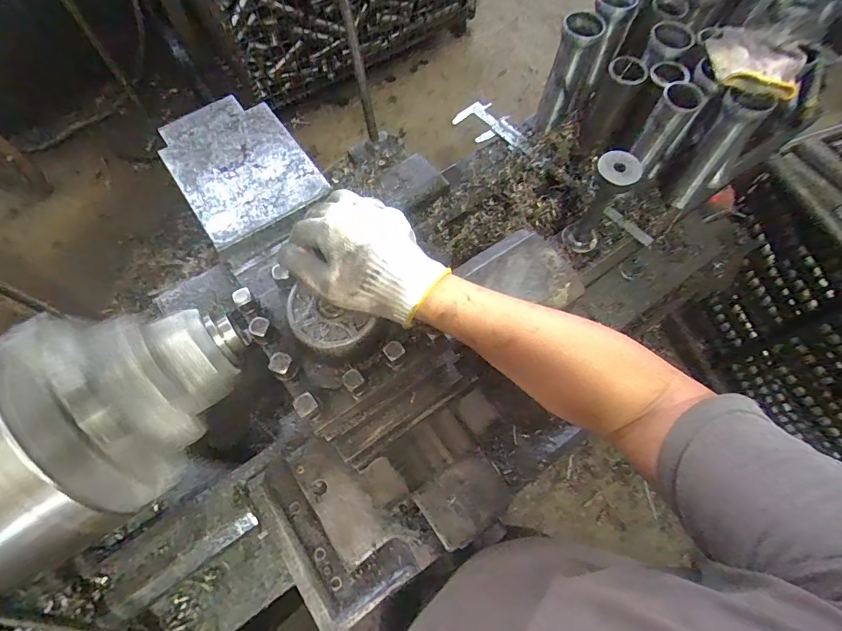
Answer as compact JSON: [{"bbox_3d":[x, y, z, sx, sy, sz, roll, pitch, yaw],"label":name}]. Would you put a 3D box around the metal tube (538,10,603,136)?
[{"bbox_3d":[0.235,-0.388,0.695,0.059,0.177,0.058,0,67,0],"label":"metal tube"}]

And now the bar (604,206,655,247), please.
[{"bbox_3d":[0.339,-0.145,0.698,0.091,0.011,0.017,40,95,3],"label":"bar"}]

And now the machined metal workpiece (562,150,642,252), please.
[{"bbox_3d":[0.253,-0.155,0.614,0.056,0.170,0.042,30,70,12],"label":"machined metal workpiece"}]

